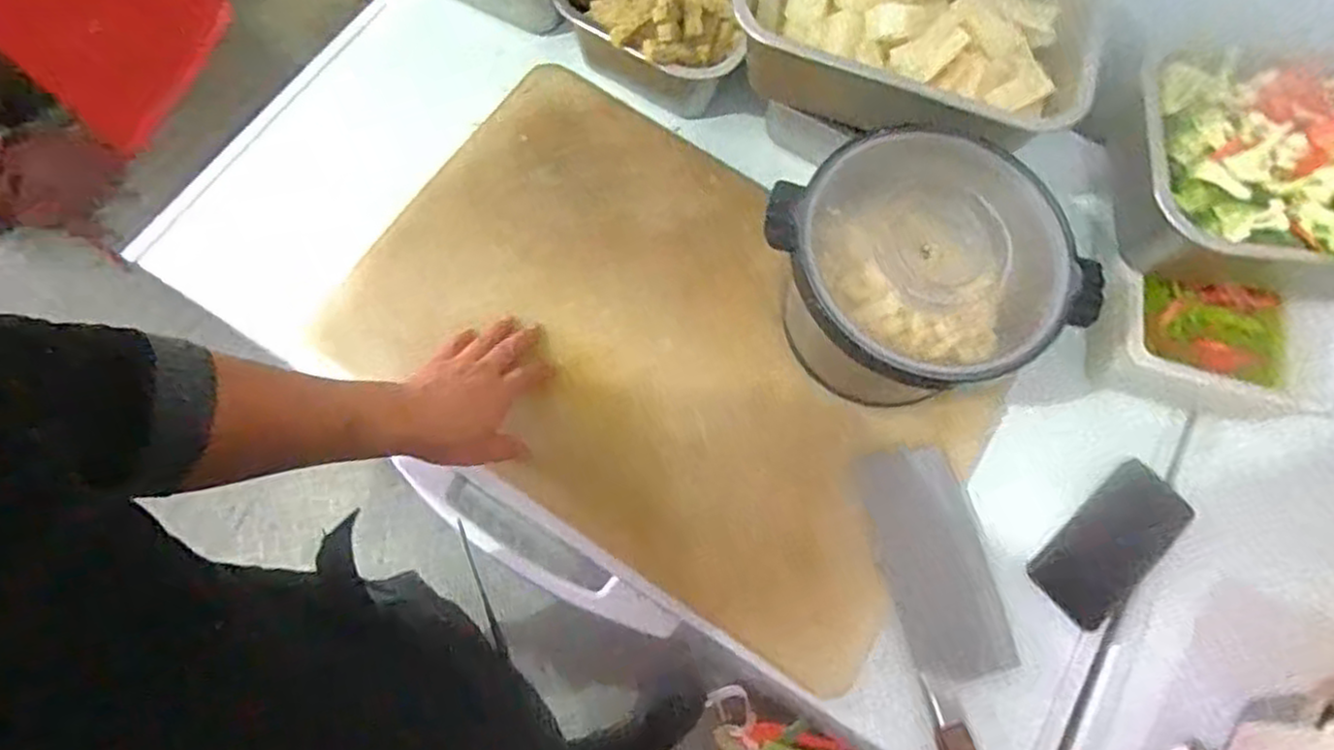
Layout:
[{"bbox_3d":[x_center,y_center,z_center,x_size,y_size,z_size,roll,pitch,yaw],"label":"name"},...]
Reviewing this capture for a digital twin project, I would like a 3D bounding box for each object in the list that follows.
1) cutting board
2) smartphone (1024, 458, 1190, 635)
[{"bbox_3d":[0.005,-0.031,0.703,0.582,0.030,0.380,33,77,5],"label":"cutting board"},{"bbox_3d":[0.405,0.155,0.662,0.077,0.011,0.144,44,90,11],"label":"smartphone"}]

